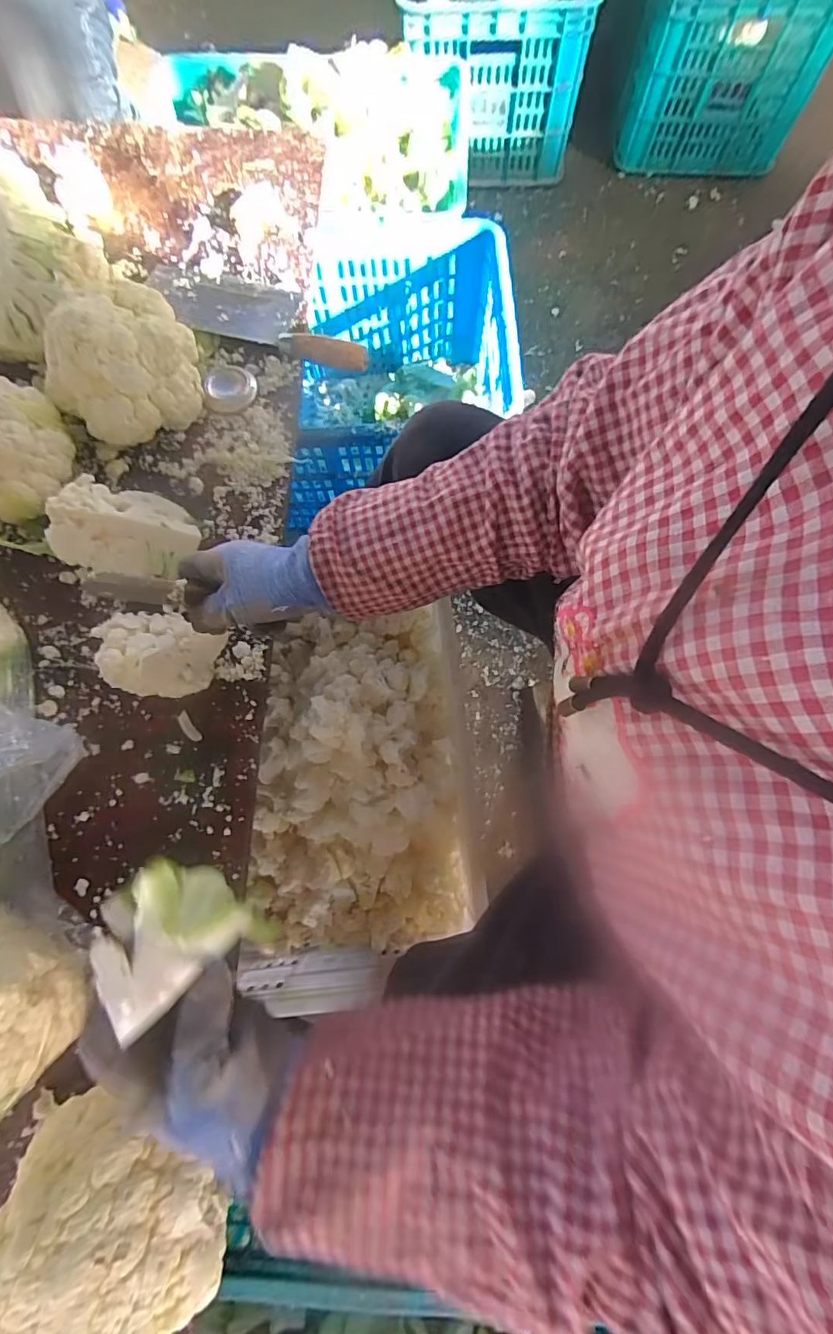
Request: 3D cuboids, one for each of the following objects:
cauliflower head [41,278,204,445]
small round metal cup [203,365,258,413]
[{"bbox_3d":[-0.287,-0.295,0.500,0.143,0.109,0.113,-33,79,-7],"label":"cauliflower head"},{"bbox_3d":[-0.204,-0.313,0.552,0.052,0.018,0.062,-6,77,-1],"label":"small round metal cup"}]

